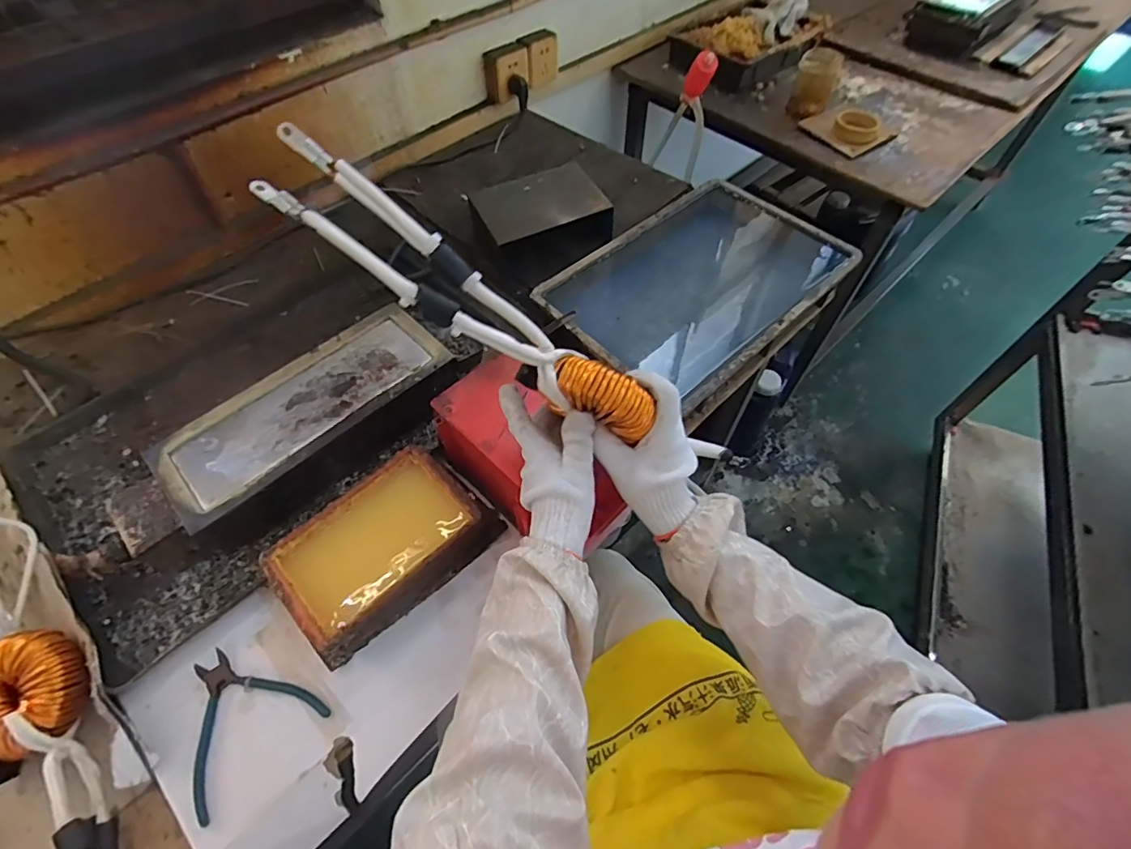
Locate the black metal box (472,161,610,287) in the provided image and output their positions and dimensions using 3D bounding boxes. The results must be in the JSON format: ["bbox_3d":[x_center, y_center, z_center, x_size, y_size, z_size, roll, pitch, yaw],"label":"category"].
[{"bbox_3d":[-0.041,-0.339,0.868,0.203,0.090,0.168,-23,59,-14],"label":"black metal box"}]

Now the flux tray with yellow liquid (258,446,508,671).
[{"bbox_3d":[-0.196,0.132,0.565,0.222,0.070,0.137,-37,63,-21],"label":"flux tray with yellow liquid"}]

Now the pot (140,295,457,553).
[{"bbox_3d":[-0.302,-0.001,0.642,0.337,0.090,0.161,-35,63,-20],"label":"pot"}]

